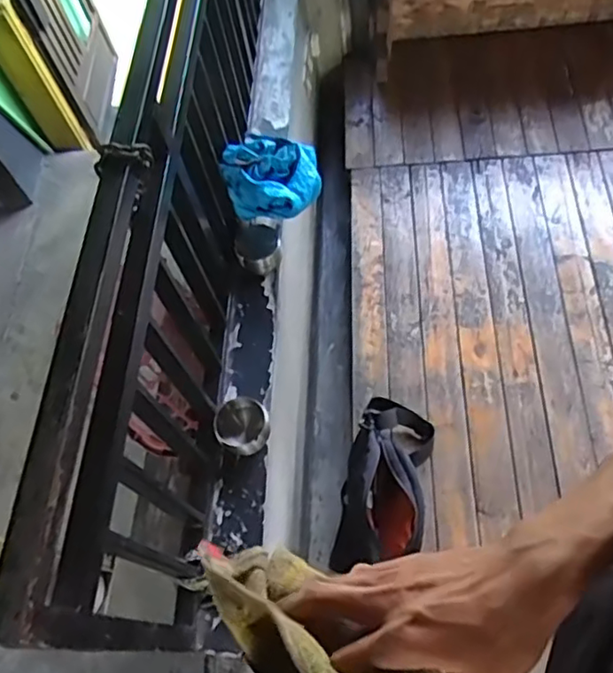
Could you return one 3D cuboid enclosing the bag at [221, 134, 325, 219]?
[{"bbox_3d":[-0.064,-0.310,1.197,0.181,0.122,0.119,18,66,18],"label":"bag"}]

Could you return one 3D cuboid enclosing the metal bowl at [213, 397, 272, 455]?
[{"bbox_3d":[-0.114,0.157,1.099,0.089,0.055,0.093,-4,61,7],"label":"metal bowl"}]

